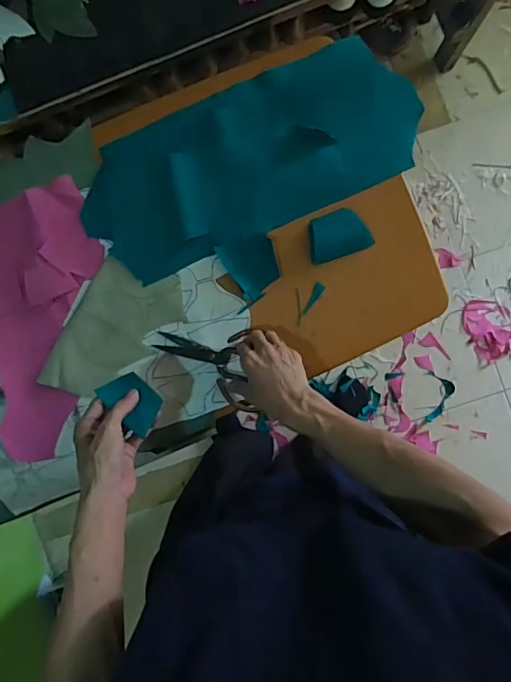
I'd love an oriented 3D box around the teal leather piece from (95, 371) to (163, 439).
[{"bbox_3d":[-0.148,0.073,0.589,0.050,0.010,0.075,-43,88,-17],"label":"teal leather piece"}]

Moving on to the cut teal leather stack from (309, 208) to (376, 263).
[{"bbox_3d":[0.121,-0.156,0.706,0.090,0.011,0.064,-19,88,2],"label":"cut teal leather stack"}]

